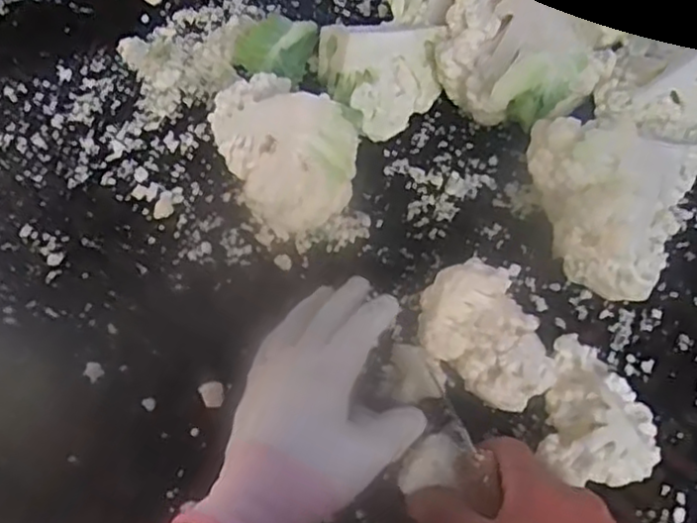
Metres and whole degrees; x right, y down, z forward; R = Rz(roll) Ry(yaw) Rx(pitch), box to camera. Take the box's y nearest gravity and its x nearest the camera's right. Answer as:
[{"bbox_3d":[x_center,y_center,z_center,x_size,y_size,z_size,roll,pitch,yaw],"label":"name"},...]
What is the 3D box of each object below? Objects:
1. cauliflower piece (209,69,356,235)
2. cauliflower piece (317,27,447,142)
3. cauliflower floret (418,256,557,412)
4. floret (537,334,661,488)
[{"bbox_3d":[-0.041,-0.080,0.517,0.084,0.080,0.120,-34,61,-17],"label":"cauliflower piece"},{"bbox_3d":[0.021,-0.137,0.548,0.095,0.080,0.067,4,58,7],"label":"cauliflower piece"},{"bbox_3d":[0.087,0.047,0.438,0.088,0.066,0.058,36,67,24],"label":"cauliflower floret"},{"bbox_3d":[0.151,0.095,0.422,0.068,0.041,0.083,12,59,12],"label":"floret"}]

